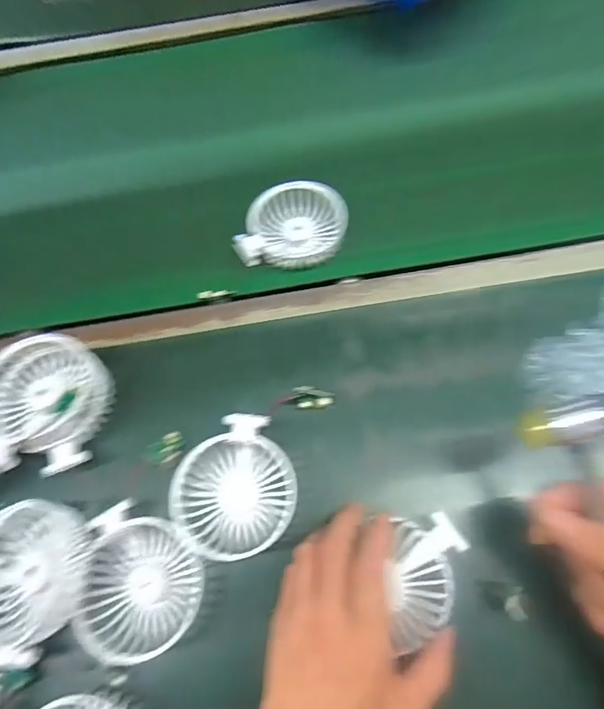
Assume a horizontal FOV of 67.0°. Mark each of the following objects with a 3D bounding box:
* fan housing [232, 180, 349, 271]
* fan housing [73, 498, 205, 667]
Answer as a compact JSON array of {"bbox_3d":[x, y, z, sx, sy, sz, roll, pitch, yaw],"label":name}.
[{"bbox_3d":[-0.009,-0.129,0.460,0.105,0.033,0.089,-3,68,1],"label":"fan housing"},{"bbox_3d":[-0.119,0.168,0.336,0.084,0.039,0.091,16,69,8],"label":"fan housing"}]

